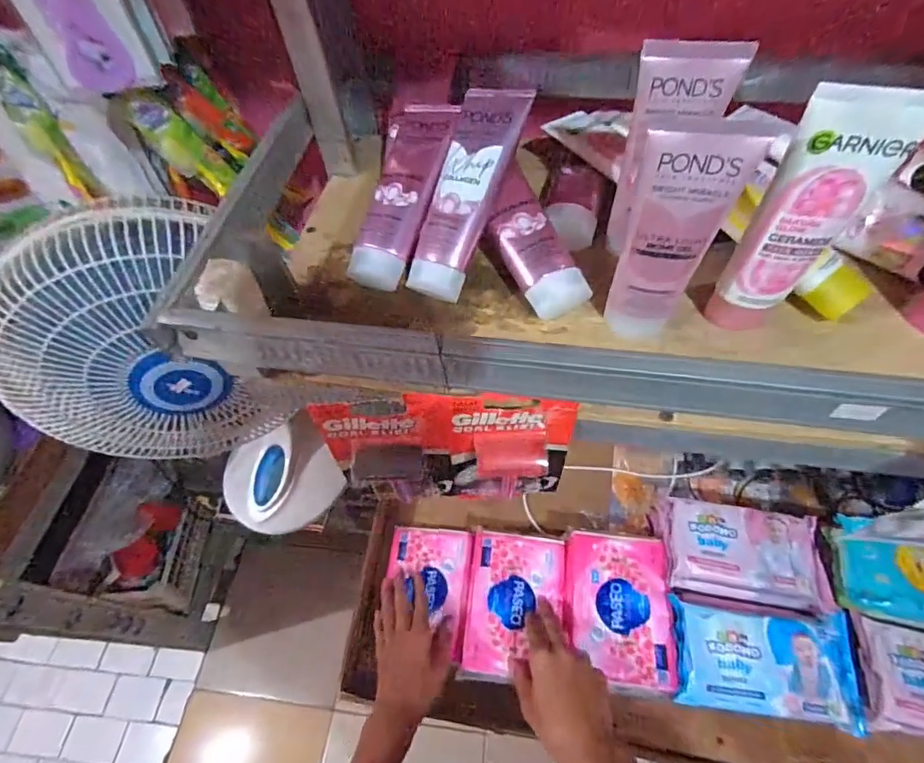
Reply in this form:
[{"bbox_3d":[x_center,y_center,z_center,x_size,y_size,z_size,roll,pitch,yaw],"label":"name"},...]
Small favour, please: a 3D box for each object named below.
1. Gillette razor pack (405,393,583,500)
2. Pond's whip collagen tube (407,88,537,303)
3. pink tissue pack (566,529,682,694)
[{"bbox_3d":[0.023,0.054,0.353,0.105,0.136,0.032,1,59,5],"label":"Gillette razor pack"},{"bbox_3d":[0.001,-0.140,0.353,0.055,0.026,0.158,20,92,15],"label":"Pond's whip collagen tube"},{"bbox_3d":[0.180,0.261,0.555,0.109,0.028,0.162,3,60,6],"label":"pink tissue pack"}]

